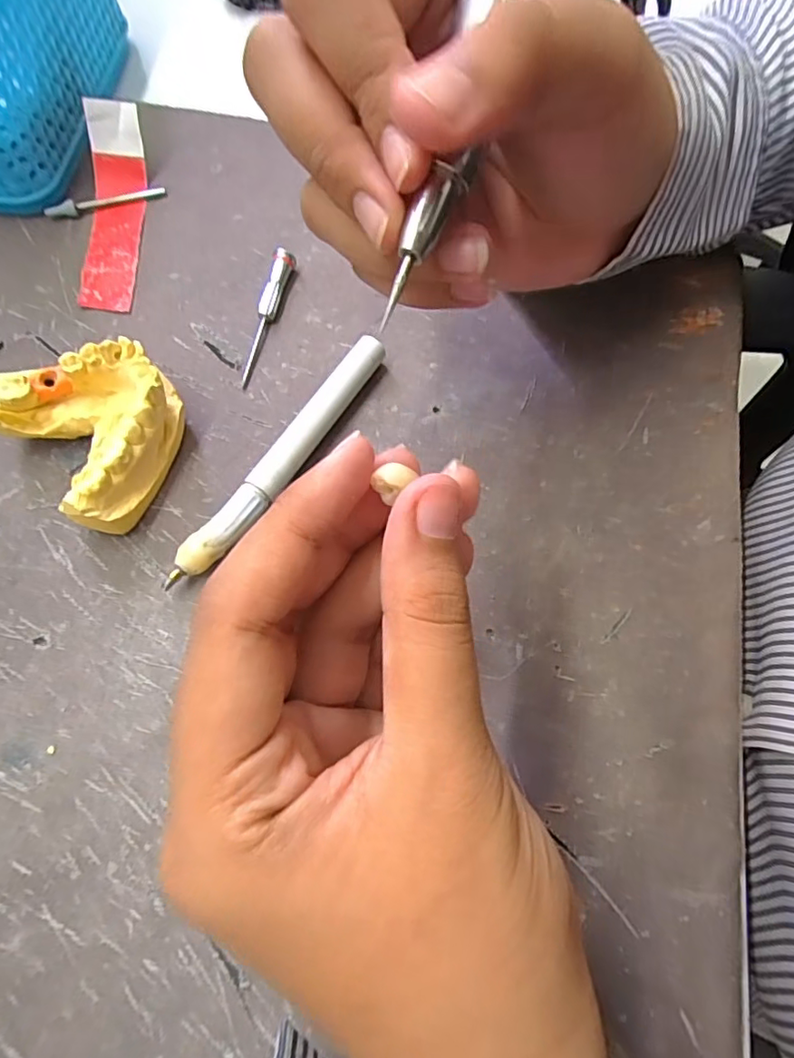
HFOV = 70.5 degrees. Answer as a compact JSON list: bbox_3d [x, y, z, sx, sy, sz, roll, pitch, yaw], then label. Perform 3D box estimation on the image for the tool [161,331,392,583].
[{"bbox_3d":[-0.040,-0.024,0.196,0.012,0.016,0.107,34,74,11],"label":"tool"}]

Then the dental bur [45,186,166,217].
[{"bbox_3d":[-0.123,-0.139,0.237,0.048,0.005,0.006,-19,73,-9],"label":"dental bur"}]

